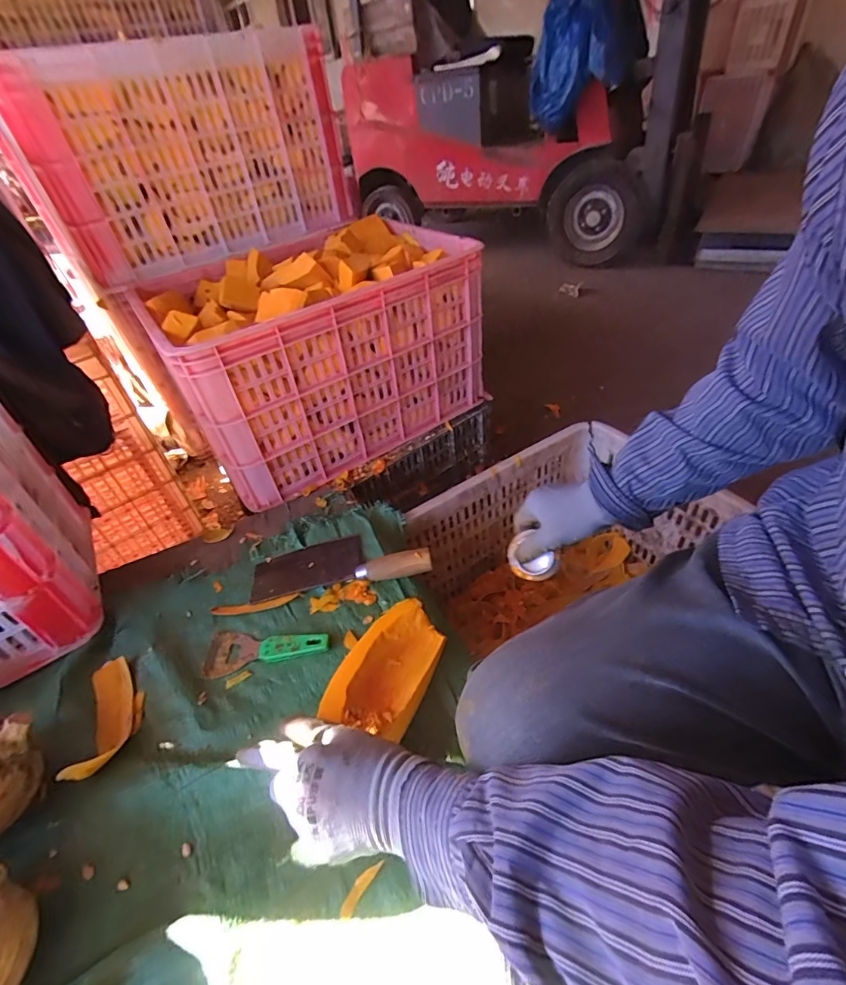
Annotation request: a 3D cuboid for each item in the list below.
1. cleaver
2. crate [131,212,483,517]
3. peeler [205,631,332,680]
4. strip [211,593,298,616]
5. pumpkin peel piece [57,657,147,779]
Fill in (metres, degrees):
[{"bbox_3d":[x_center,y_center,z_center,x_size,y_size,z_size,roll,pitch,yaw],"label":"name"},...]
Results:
[{"bbox_3d":[-0.114,0.086,0.610,0.239,0.040,0.083,-8,42,0],"label":"cleaver"},{"bbox_3d":[-0.185,-0.268,0.822,0.491,0.282,0.357,-29,46,-22],"label":"crate"},{"bbox_3d":[-0.185,0.182,0.533,0.147,0.012,0.057,-4,42,4],"label":"peeler"},{"bbox_3d":[-0.219,0.146,0.587,0.108,0.005,0.015,-9,42,-1],"label":"strip"},{"bbox_3d":[-0.336,0.229,0.483,0.055,0.053,0.135,-23,44,-16],"label":"pumpkin peel piece"}]

